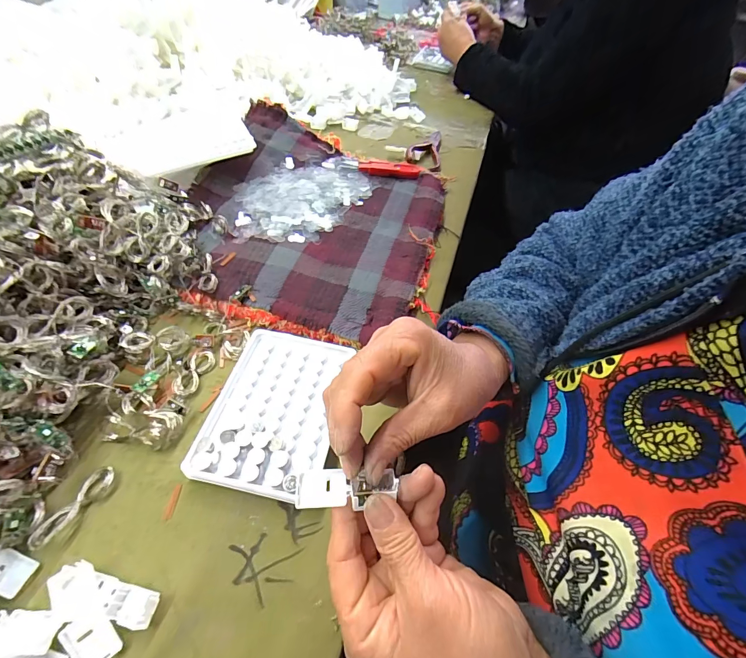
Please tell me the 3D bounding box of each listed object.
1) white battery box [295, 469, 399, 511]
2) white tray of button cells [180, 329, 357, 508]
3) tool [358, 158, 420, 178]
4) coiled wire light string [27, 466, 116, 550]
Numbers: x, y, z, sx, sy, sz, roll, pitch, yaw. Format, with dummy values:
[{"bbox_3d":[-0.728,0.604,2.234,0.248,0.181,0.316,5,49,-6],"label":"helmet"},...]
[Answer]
[{"bbox_3d":[-0.014,0.087,0.207,0.055,0.010,0.020,-1,51,-5],"label":"white battery box"},{"bbox_3d":[-0.076,0.061,0.296,0.093,0.018,0.132,10,50,2],"label":"white tray of button cells"},{"bbox_3d":[0.023,-0.219,0.513,0.083,0.017,0.019,1,51,-5],"label":"tool"},{"bbox_3d":[-0.195,0.116,0.245,0.018,0.009,0.054,20,52,11],"label":"coiled wire light string"}]

